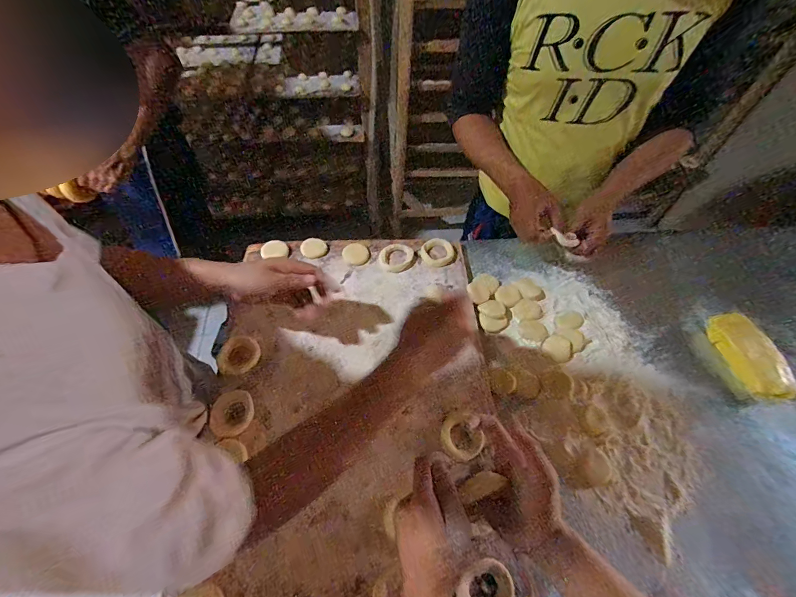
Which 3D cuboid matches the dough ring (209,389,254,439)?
[{"bbox_3d":[-0.239,0.167,0.524,0.054,0.019,0.065,-15,54,-13],"label":"dough ring"}]

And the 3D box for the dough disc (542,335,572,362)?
[{"bbox_3d":[0.277,0.084,0.625,0.046,0.004,0.048,-6,60,11],"label":"dough disc"}]

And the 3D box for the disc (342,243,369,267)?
[{"bbox_3d":[-0.082,-0.087,0.713,0.049,0.008,0.054,-17,57,-12],"label":"disc"}]

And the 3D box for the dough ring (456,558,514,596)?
[{"bbox_3d":[0.104,0.341,0.418,0.055,0.016,0.068,35,62,21],"label":"dough ring"}]

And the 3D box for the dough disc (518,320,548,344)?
[{"bbox_3d":[0.243,0.058,0.650,0.048,0.006,0.044,0,55,-1],"label":"dough disc"}]

